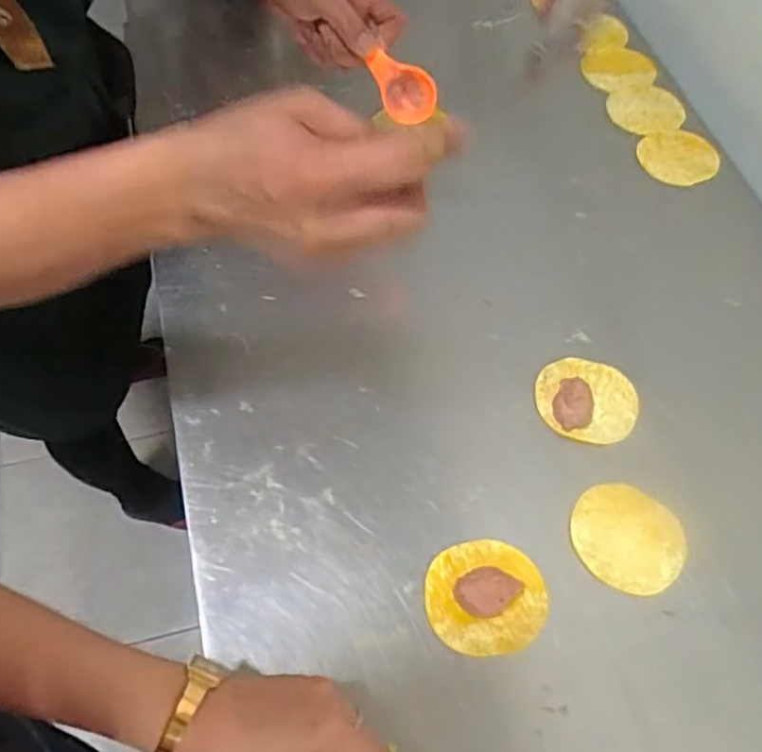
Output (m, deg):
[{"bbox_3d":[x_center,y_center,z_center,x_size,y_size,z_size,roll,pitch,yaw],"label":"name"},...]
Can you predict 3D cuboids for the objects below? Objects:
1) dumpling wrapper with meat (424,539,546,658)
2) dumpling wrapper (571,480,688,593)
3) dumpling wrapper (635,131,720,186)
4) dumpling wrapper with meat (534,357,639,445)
[{"bbox_3d":[0.075,0.153,0.486,0.084,0.029,0.075,-9,61,-9],"label":"dumpling wrapper with meat"},{"bbox_3d":[0.186,0.122,0.520,0.082,0.005,0.075,0,62,1],"label":"dumpling wrapper"},{"bbox_3d":[0.322,-0.234,0.739,0.094,0.007,0.074,-15,63,-12],"label":"dumpling wrapper"},{"bbox_3d":[0.175,0.014,0.574,0.082,0.028,0.082,2,59,-3],"label":"dumpling wrapper with meat"}]

